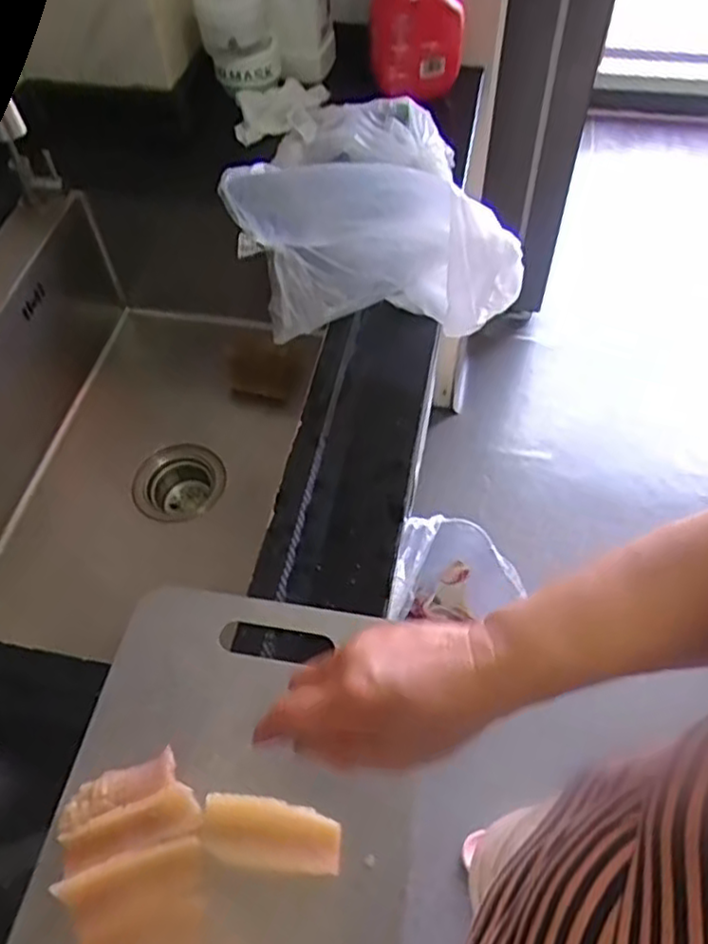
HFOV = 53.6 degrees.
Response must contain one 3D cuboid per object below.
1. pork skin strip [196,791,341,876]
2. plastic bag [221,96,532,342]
[{"bbox_3d":[-0.053,0.232,0.451,0.088,0.015,0.039,5,57,6],"label":"pork skin strip"},{"bbox_3d":[0.025,-0.287,0.714,0.271,0.136,0.293,4,57,5],"label":"plastic bag"}]

